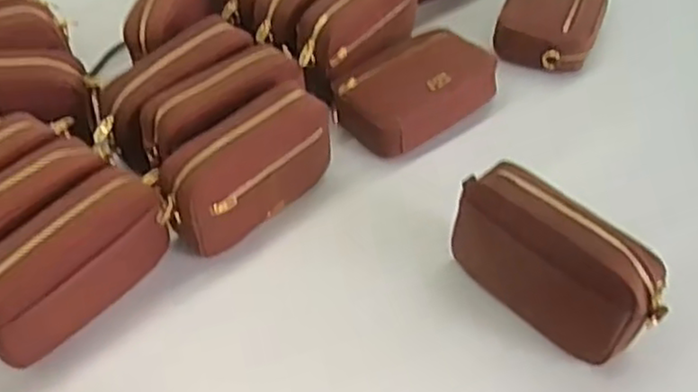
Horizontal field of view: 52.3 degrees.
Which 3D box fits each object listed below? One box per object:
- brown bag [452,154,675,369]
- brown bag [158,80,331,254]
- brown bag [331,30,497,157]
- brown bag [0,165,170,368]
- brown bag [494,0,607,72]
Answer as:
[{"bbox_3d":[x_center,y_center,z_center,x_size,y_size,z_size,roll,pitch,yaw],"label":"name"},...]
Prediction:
[{"bbox_3d":[0.191,0.066,0.671,0.061,0.133,0.202,-36,58,-26],"label":"brown bag"},{"bbox_3d":[-0.107,-0.027,0.738,0.064,0.115,0.192,36,58,27],"label":"brown bag"},{"bbox_3d":[0.075,-0.132,0.862,0.179,0.067,0.126,-30,55,-23],"label":"brown bag"},{"bbox_3d":[-0.262,0.071,0.670,0.062,0.124,0.197,34,58,26],"label":"brown bag"},{"bbox_3d":[0.277,-0.248,0.965,0.126,0.066,0.172,18,52,15],"label":"brown bag"}]

